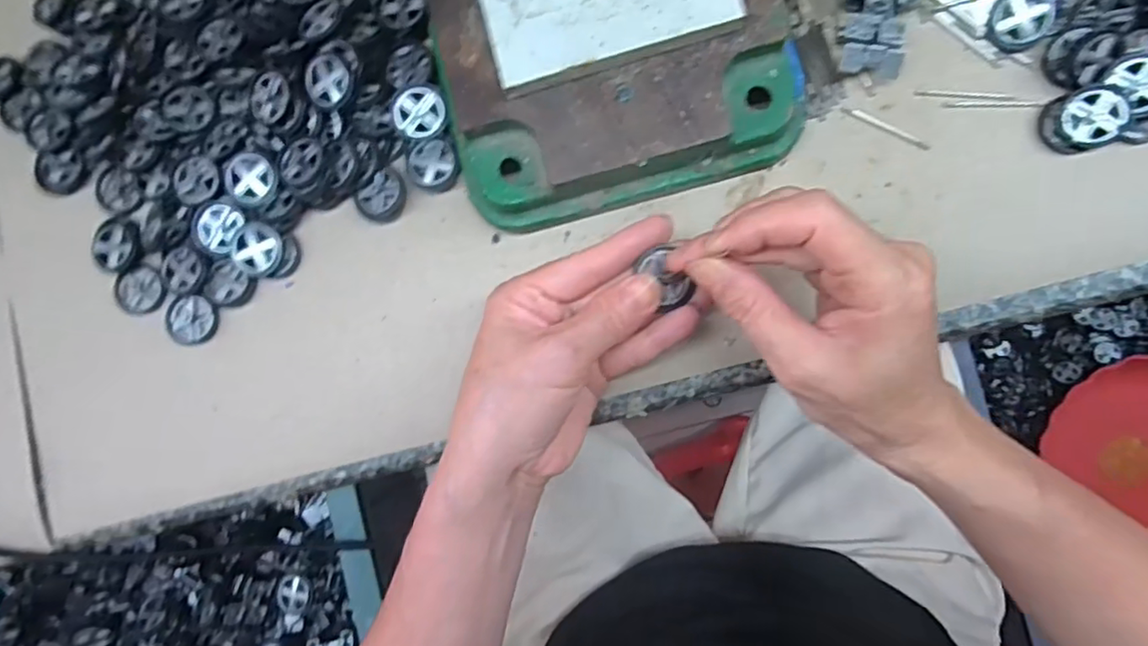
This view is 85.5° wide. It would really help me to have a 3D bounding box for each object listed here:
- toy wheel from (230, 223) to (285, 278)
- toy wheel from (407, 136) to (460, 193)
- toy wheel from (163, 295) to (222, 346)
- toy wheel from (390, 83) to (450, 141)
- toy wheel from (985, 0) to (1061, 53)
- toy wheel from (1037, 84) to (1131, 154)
[{"bbox_3d":[-0.165,-0.038,0.325,0.026,0.011,0.027,0,88,5],"label":"toy wheel"},{"bbox_3d":[-0.072,-0.081,0.317,0.027,0.007,0.027,0,88,5],"label":"toy wheel"},{"bbox_3d":[-0.204,-0.001,0.330,0.030,0.005,0.026,7,88,6],"label":"toy wheel"},{"bbox_3d":[-0.078,-0.107,0.315,0.027,0.005,0.028,-1,93,-12],"label":"toy wheel"},{"bbox_3d":[0.212,-0.145,0.290,0.034,0.006,0.029,-42,85,3],"label":"toy wheel"},{"bbox_3d":[0.237,-0.094,0.288,0.030,0.015,0.027,-12,87,5],"label":"toy wheel"}]

